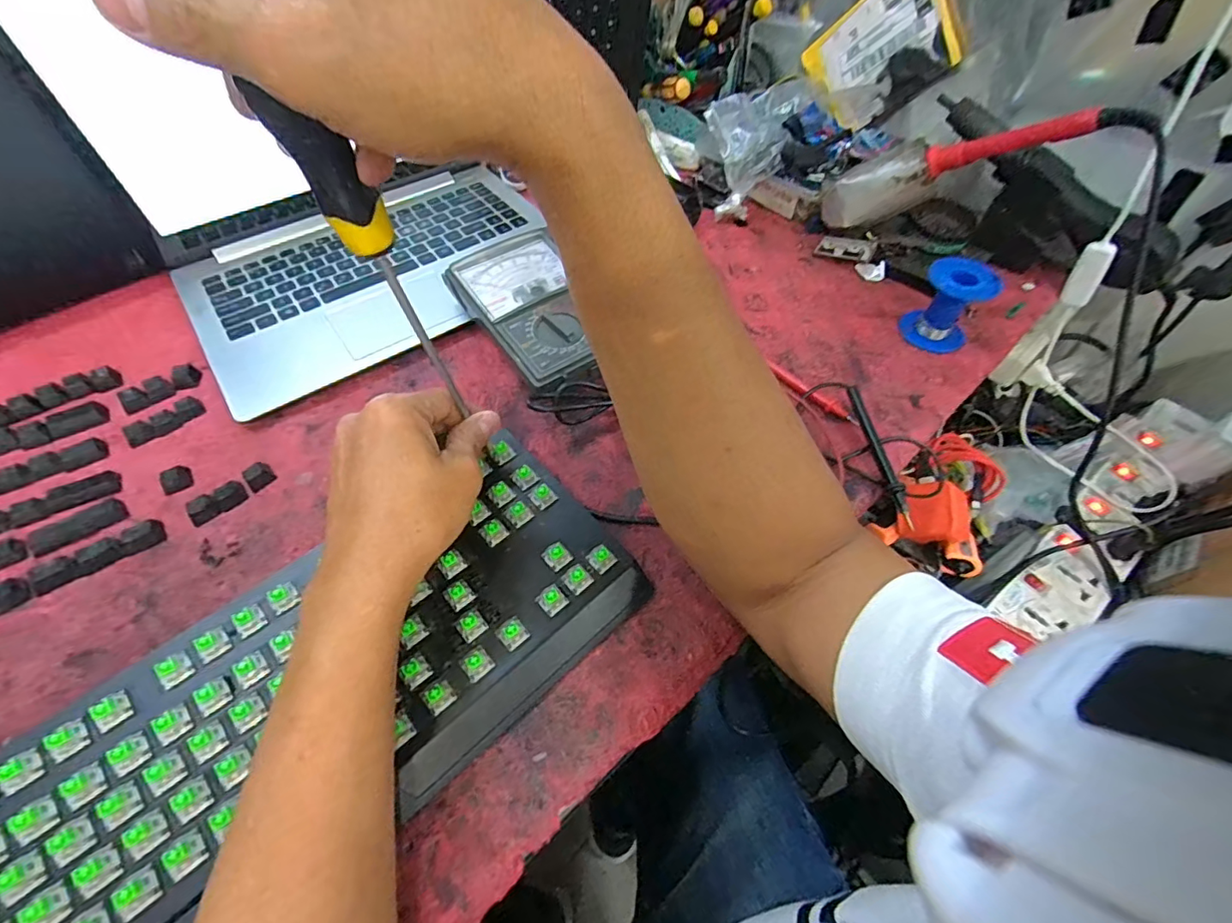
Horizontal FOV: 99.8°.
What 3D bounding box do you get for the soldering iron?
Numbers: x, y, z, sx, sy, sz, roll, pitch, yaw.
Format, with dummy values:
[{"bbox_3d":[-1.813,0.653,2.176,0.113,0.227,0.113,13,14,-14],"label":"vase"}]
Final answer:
[{"bbox_3d":[0.298,-0.260,0.447,0.234,0.052,0.046,5,43,48],"label":"soldering iron"}]

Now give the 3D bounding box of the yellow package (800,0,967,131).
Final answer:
[{"bbox_3d":[0.269,-0.425,0.534,0.020,0.136,0.109,-21,93,-37],"label":"yellow package"}]

